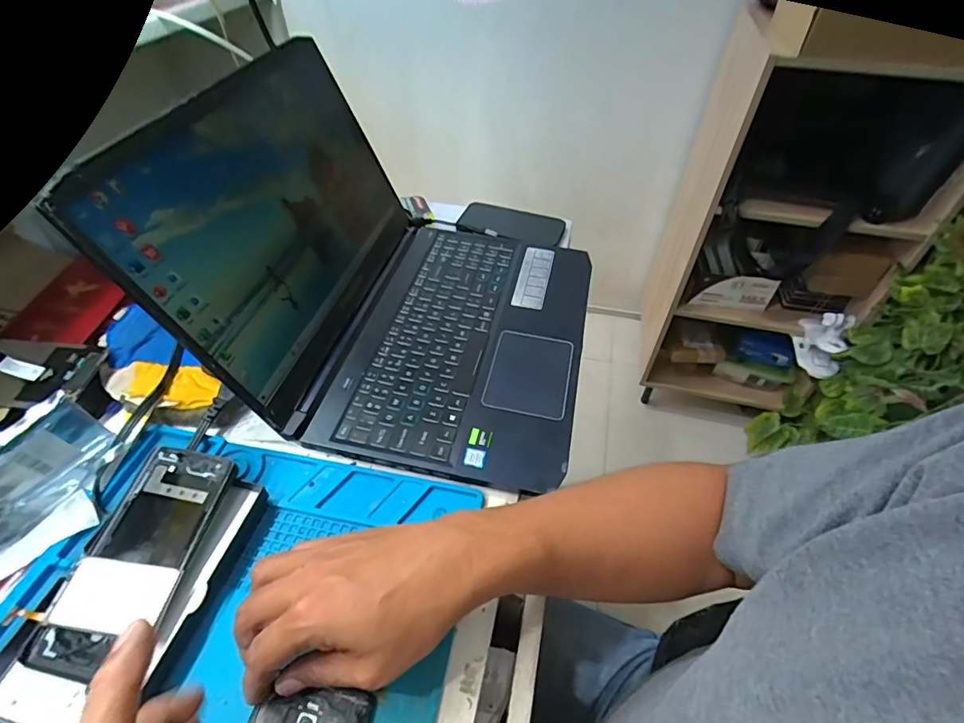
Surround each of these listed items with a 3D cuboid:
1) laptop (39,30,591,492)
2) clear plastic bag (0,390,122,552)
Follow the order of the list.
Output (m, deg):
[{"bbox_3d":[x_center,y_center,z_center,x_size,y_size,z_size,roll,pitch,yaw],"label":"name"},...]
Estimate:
[{"bbox_3d":[-0.064,-0.120,0.484,0.345,0.220,0.375,9,47,8],"label":"laptop"},{"bbox_3d":[-0.357,0.086,0.368,0.031,0.081,0.126,24,51,20],"label":"clear plastic bag"}]

